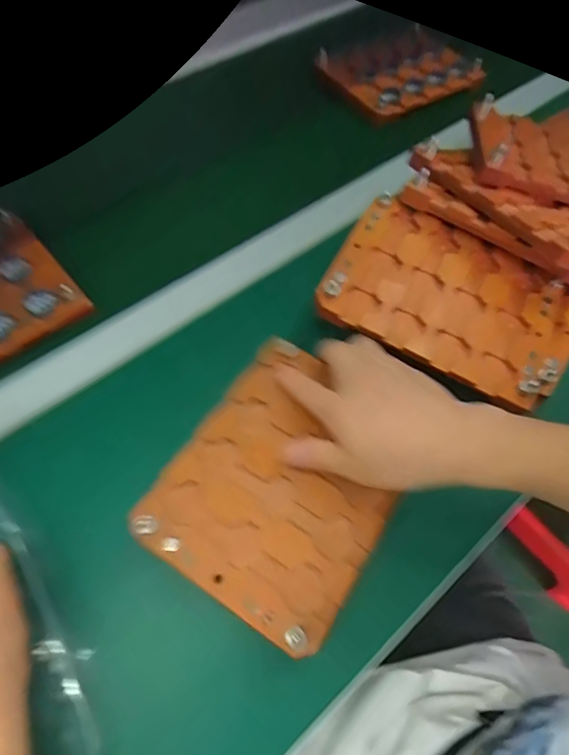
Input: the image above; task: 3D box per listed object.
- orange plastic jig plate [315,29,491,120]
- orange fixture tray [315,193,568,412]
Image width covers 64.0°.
[{"bbox_3d":[0.163,-0.416,0.612,0.194,0.030,0.152,-26,66,-16],"label":"orange plastic jig plate"},{"bbox_3d":[0.150,-0.067,0.397,0.218,0.035,0.157,29,64,12],"label":"orange fixture tray"}]

